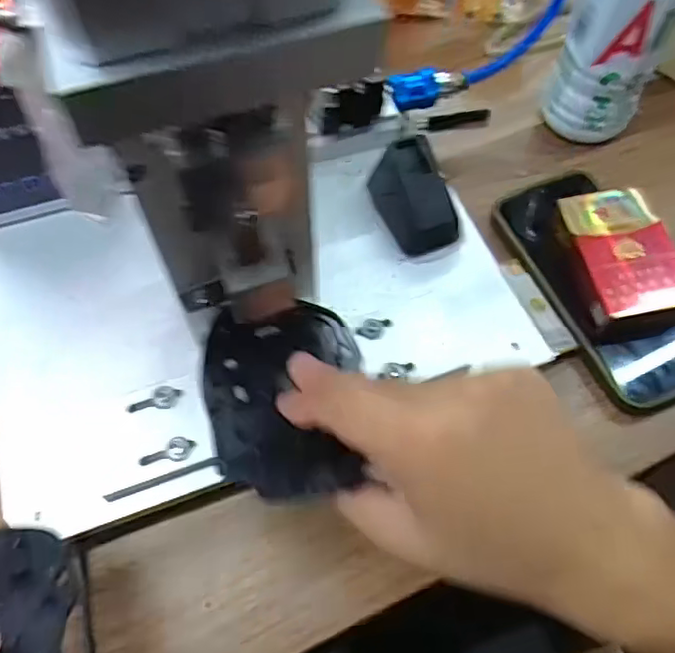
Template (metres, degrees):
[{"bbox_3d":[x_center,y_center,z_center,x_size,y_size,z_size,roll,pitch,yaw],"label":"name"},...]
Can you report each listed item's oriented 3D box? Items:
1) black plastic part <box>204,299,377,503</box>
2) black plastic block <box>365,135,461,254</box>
[{"bbox_3d":[-0.026,0.029,0.286,0.071,0.025,0.102,-4,62,-2],"label":"black plastic part"},{"bbox_3d":[0.050,-0.081,0.387,0.042,0.036,0.064,-24,65,-12],"label":"black plastic block"}]

